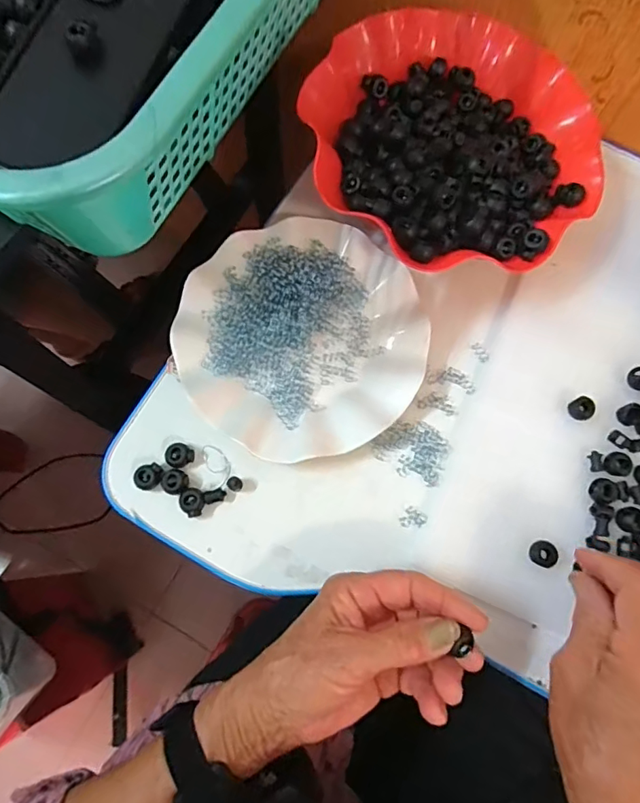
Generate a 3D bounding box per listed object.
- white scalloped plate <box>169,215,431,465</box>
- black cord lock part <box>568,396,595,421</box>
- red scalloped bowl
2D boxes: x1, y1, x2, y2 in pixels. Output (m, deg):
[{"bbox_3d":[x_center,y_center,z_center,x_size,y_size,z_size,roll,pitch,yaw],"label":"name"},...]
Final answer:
[{"bbox_3d":[-0.013,-0.050,0.376,0.177,0.020,0.180,0,74,-1],"label":"white scalloped plate"},{"bbox_3d":[0.192,0.006,0.369,0.017,0.010,0.017,0,74,-1],"label":"black cord lock part"},{"bbox_3d":[0.101,-0.198,0.394,0.211,0.062,0.216,0,74,-1],"label":"red scalloped bowl"}]

